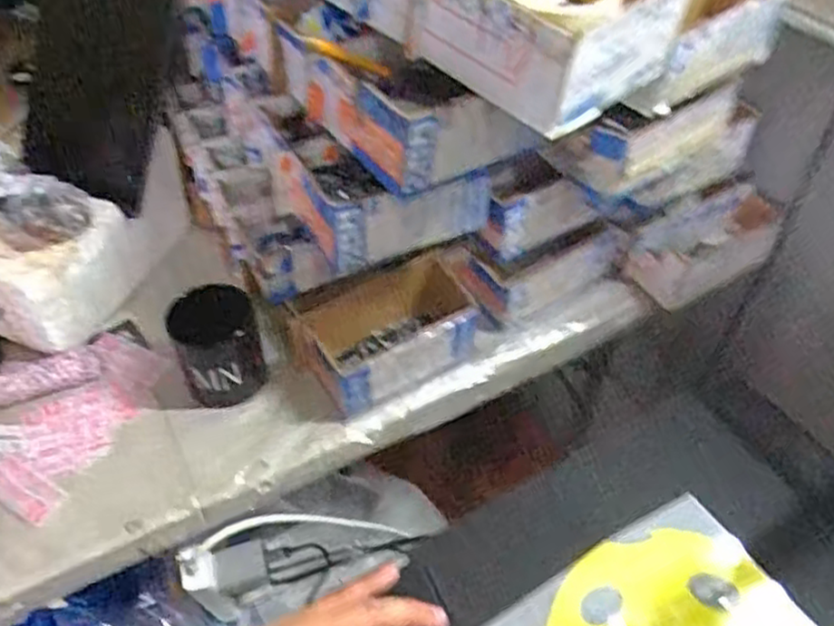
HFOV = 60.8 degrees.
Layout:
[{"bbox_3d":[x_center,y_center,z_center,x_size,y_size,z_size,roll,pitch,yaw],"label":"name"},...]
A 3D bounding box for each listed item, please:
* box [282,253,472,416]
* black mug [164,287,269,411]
[{"bbox_3d":[-0.025,0.018,0.714,0.182,0.076,0.103,-24,53,-20],"label":"box"},{"bbox_3d":[-0.196,0.032,0.700,0.085,0.082,0.098,-15,51,-14],"label":"black mug"}]

